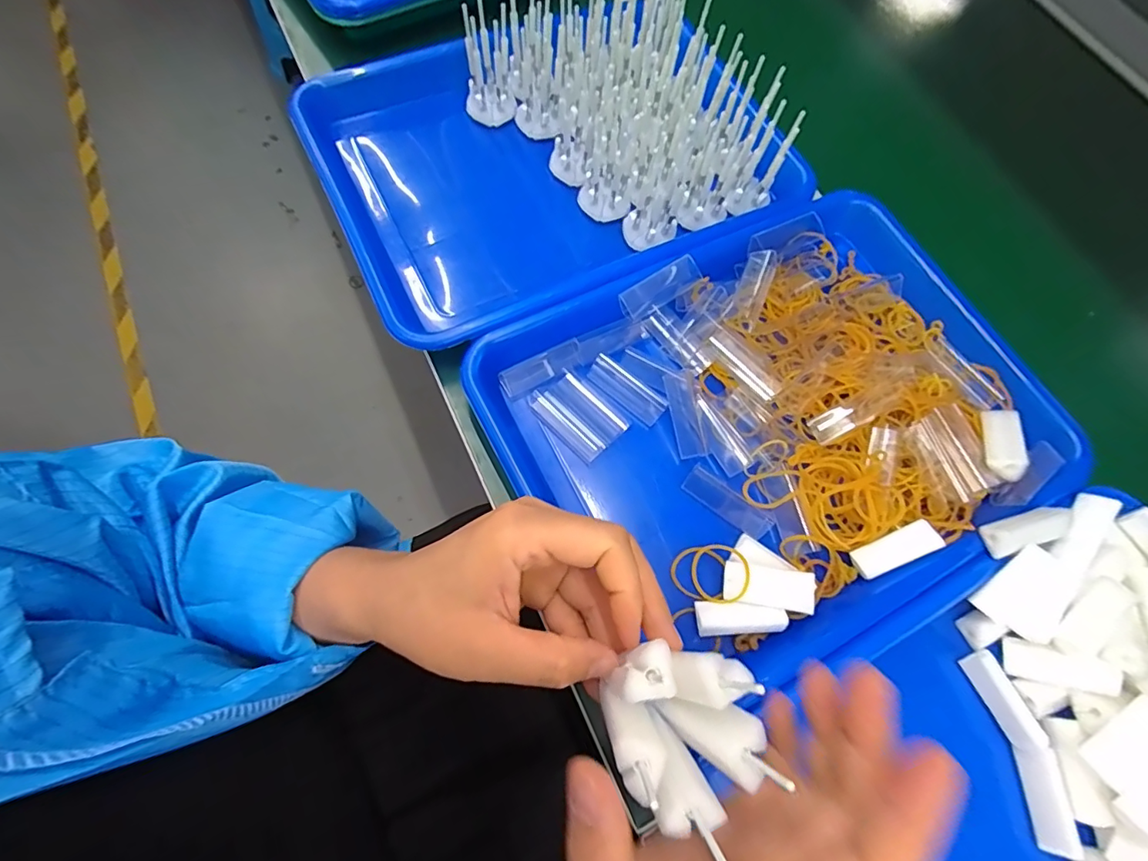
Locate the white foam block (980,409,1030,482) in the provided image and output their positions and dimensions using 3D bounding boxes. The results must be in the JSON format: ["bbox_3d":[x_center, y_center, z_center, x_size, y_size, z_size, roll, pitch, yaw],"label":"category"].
[{"bbox_3d":[0.250,0.004,0.296,0.017,0.015,0.047,21,56,5],"label":"white foam block"}]

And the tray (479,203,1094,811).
[{"bbox_3d":[0.130,-0.012,0.319,0.319,0.036,0.247,-29,73,-13],"label":"tray"}]

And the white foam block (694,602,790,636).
[{"bbox_3d":[0.090,0.102,0.275,0.047,0.007,0.016,-7,68,19],"label":"white foam block"}]

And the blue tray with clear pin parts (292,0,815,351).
[{"bbox_3d":[-0.017,-0.209,0.374,0.315,0.077,0.246,-25,73,-13],"label":"blue tray with clear pin parts"}]

